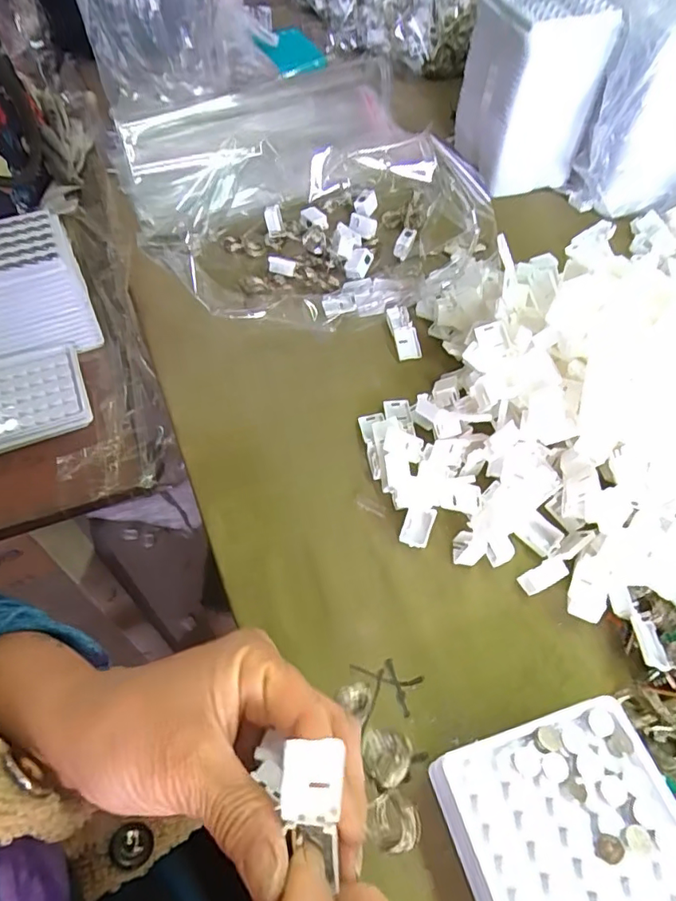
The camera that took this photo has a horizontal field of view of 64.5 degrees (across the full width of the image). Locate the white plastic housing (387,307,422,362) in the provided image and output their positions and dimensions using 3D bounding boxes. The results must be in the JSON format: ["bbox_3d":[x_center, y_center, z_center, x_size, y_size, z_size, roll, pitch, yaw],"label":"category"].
[{"bbox_3d":[0.056,-0.101,0.455,0.022,0.009,0.053,-10,68,-3],"label":"white plastic housing"}]

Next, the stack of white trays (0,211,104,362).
[{"bbox_3d":[-0.294,-0.141,0.477,0.131,0.081,0.096,-17,54,-11],"label":"stack of white trays"}]

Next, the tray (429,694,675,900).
[{"bbox_3d":[0.111,0.190,0.231,0.100,0.025,0.130,-14,55,-11],"label":"tray"}]

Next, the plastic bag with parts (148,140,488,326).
[{"bbox_3d":[-0.025,-0.208,0.472,0.281,0.106,0.239,-12,53,-7],"label":"plastic bag with parts"}]

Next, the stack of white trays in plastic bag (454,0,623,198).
[{"bbox_3d":[0.200,-0.378,0.567,0.099,0.156,0.114,-12,55,-9],"label":"stack of white trays in plastic bag"}]

